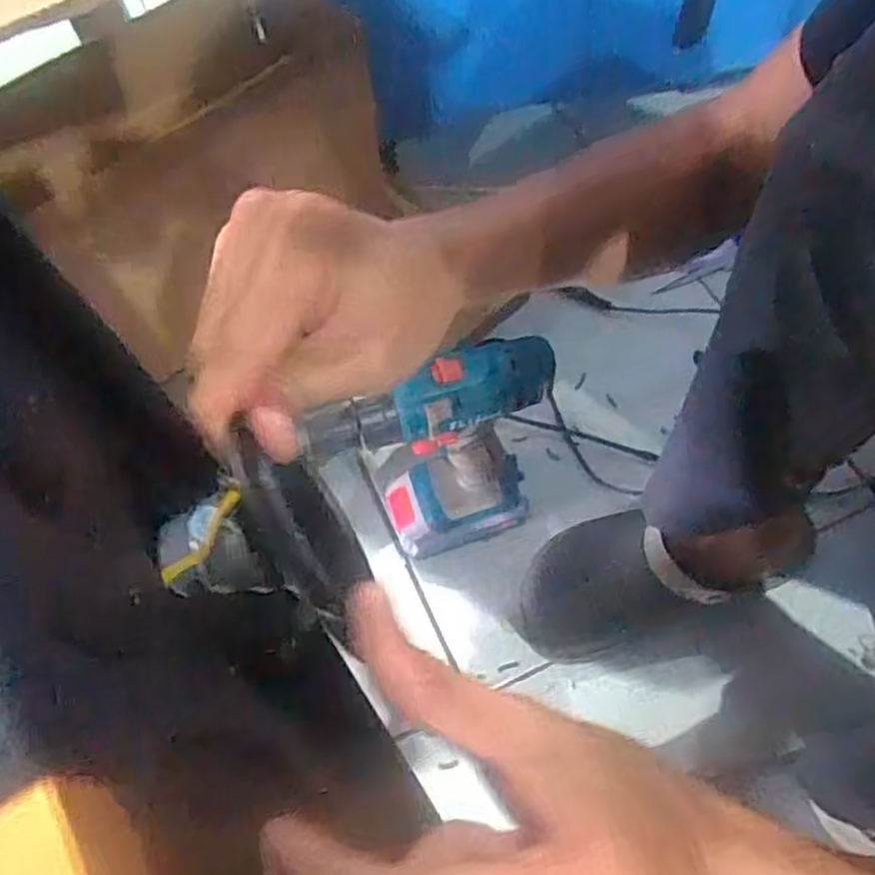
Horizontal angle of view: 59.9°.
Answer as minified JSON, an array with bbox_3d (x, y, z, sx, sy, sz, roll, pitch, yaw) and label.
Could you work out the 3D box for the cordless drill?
[{"bbox_3d":[-0.001,0.020,0.580,0.175,0.199,0.072,-13,62,-4],"label":"cordless drill"}]

